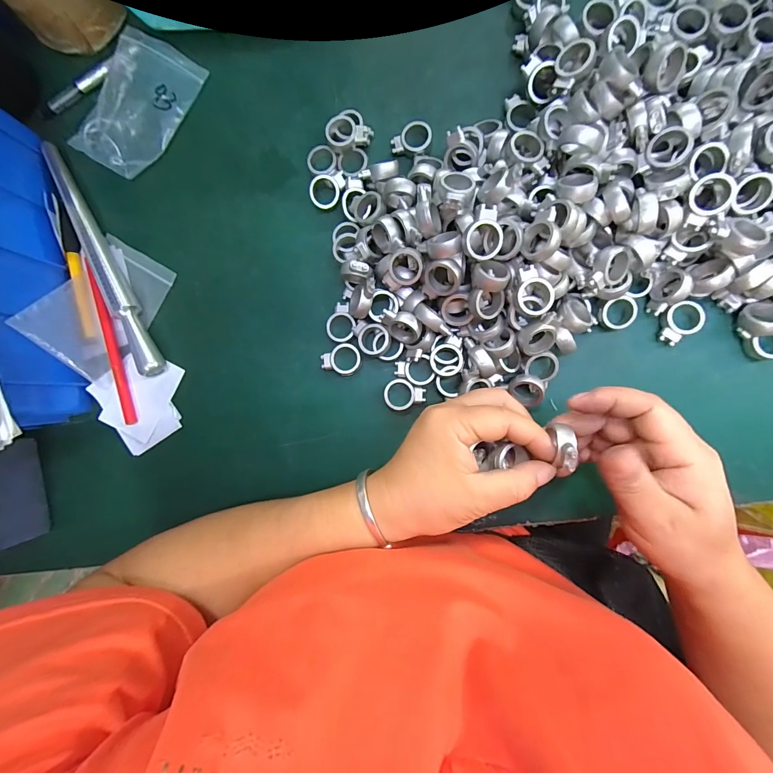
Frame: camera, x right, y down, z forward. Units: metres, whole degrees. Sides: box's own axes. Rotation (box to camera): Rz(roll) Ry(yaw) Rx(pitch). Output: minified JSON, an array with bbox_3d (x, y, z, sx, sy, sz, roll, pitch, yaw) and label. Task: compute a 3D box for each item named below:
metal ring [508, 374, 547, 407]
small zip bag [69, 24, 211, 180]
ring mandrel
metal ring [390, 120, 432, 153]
[{"bbox_3d":[0.109,0.003,0.278,0.024,0.015,0.024,0,89,6],"label":"metal ring"},{"bbox_3d":[-0.225,-0.254,0.322,0.079,0.014,0.121,28,90,-1],"label":"small zip bag"},{"bbox_3d":[-0.255,-0.112,0.323,0.016,0.024,0.226,-28,86,5],"label":"ring mandrel"},{"bbox_3d":[0.021,-0.208,0.299,0.034,0.014,0.026,-17,87,6],"label":"metal ring"}]

